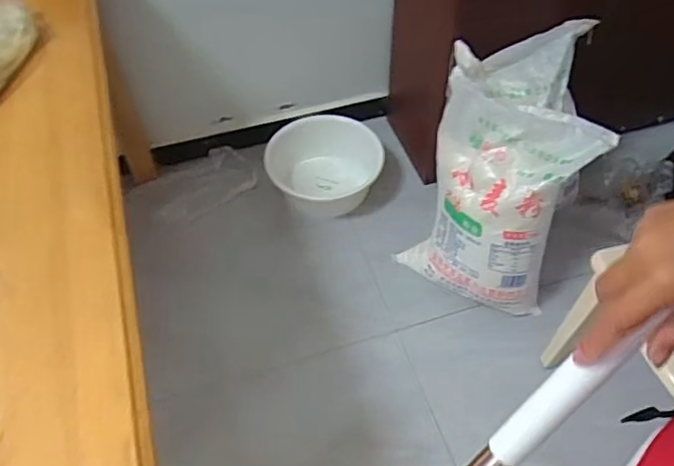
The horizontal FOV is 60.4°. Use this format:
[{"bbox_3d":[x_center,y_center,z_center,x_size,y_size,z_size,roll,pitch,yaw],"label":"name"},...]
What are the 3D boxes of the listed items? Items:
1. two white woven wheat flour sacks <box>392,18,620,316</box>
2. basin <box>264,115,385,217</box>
[{"bbox_3d":[0.432,-0.162,1.480,0.386,0.484,0.538,18,55,13],"label":"two white woven wheat flour sacks"},{"bbox_3d":[-0.033,-0.216,1.779,0.285,0.147,0.305,-1,53,1],"label":"basin"}]

